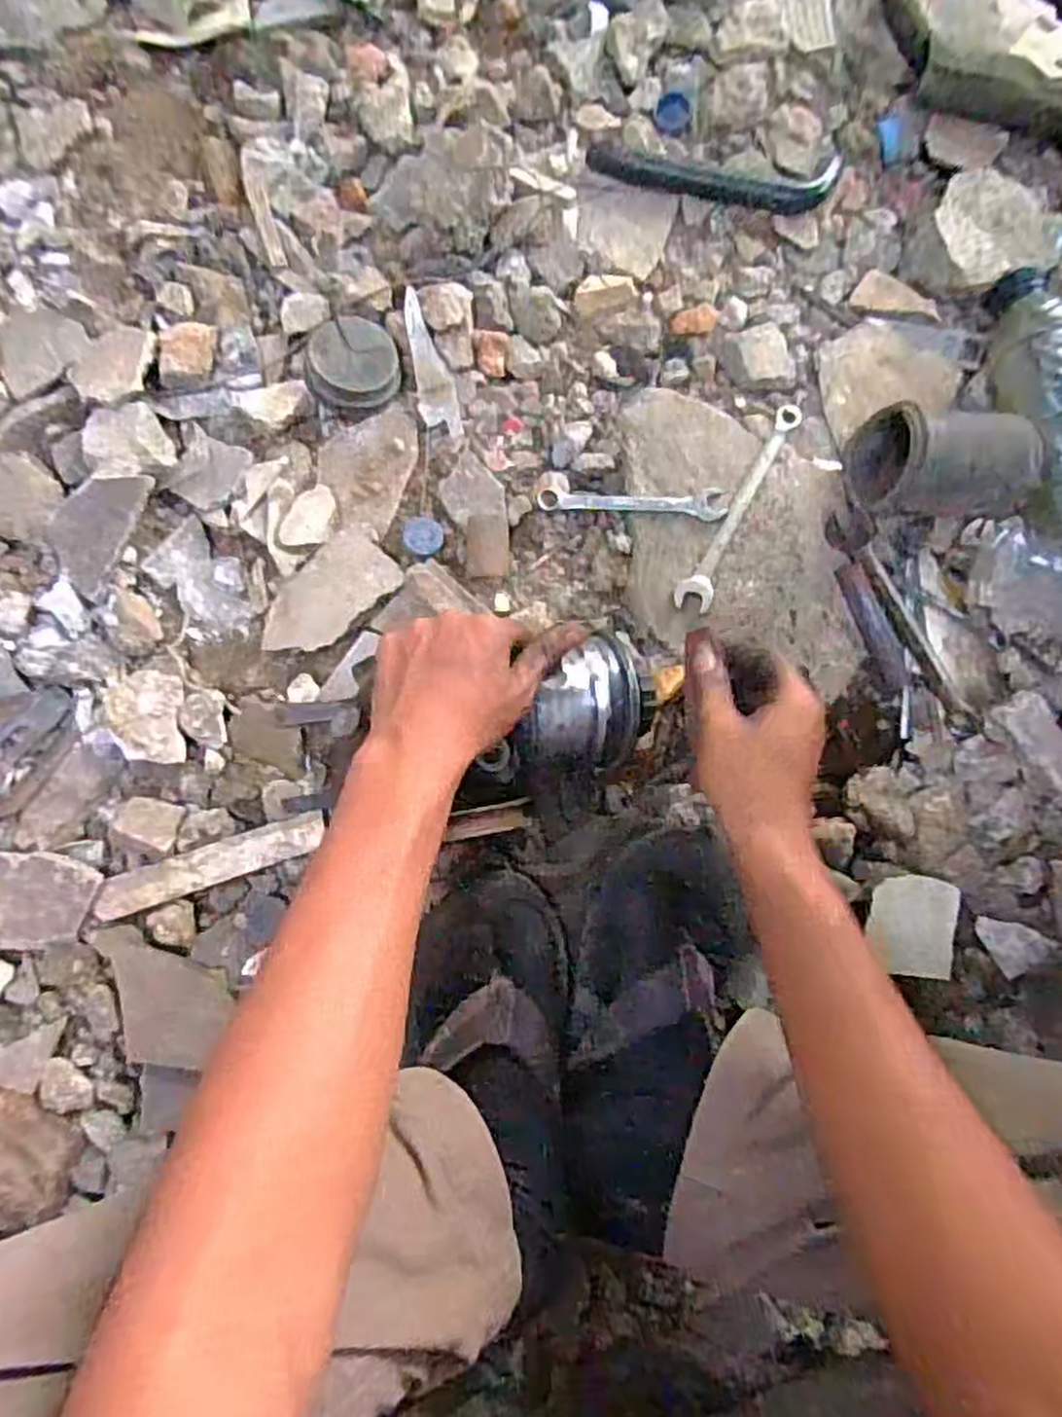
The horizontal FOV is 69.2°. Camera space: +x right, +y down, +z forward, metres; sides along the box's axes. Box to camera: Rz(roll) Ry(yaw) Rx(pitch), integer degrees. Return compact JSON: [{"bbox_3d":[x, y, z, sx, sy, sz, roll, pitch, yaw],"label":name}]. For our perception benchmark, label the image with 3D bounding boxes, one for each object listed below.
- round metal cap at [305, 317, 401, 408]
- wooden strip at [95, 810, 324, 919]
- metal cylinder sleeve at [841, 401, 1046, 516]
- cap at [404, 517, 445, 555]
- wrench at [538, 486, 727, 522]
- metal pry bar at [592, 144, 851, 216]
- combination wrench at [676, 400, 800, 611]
[{"bbox_3d":[-0.138,-0.275,0.604,0.068,0.025,0.064,15,81,-2],"label":"round metal cap"},{"bbox_3d":[-0.230,0.114,0.557,0.161,0.011,0.030,-18,83,-7],"label":"wooden strip"},{"bbox_3d":[0.319,-0.180,0.595,0.130,0.084,0.080,5,81,-3],"label":"metal cylinder sleeve"},{"bbox_3d":[-0.085,-0.137,0.610,0.031,0.007,0.033,1,81,-4],"label":"cap"},{"bbox_3d":[0.081,-0.166,0.613,0.146,0.013,0.024,3,81,-4],"label":"wrench"},{"bbox_3d":[0.158,-0.455,0.664,0.216,0.019,0.039,2,81,-4],"label":"metal pry bar"},{"bbox_3d":[0.166,-0.163,0.619,0.028,0.016,0.194,27,80,0],"label":"combination wrench"}]

